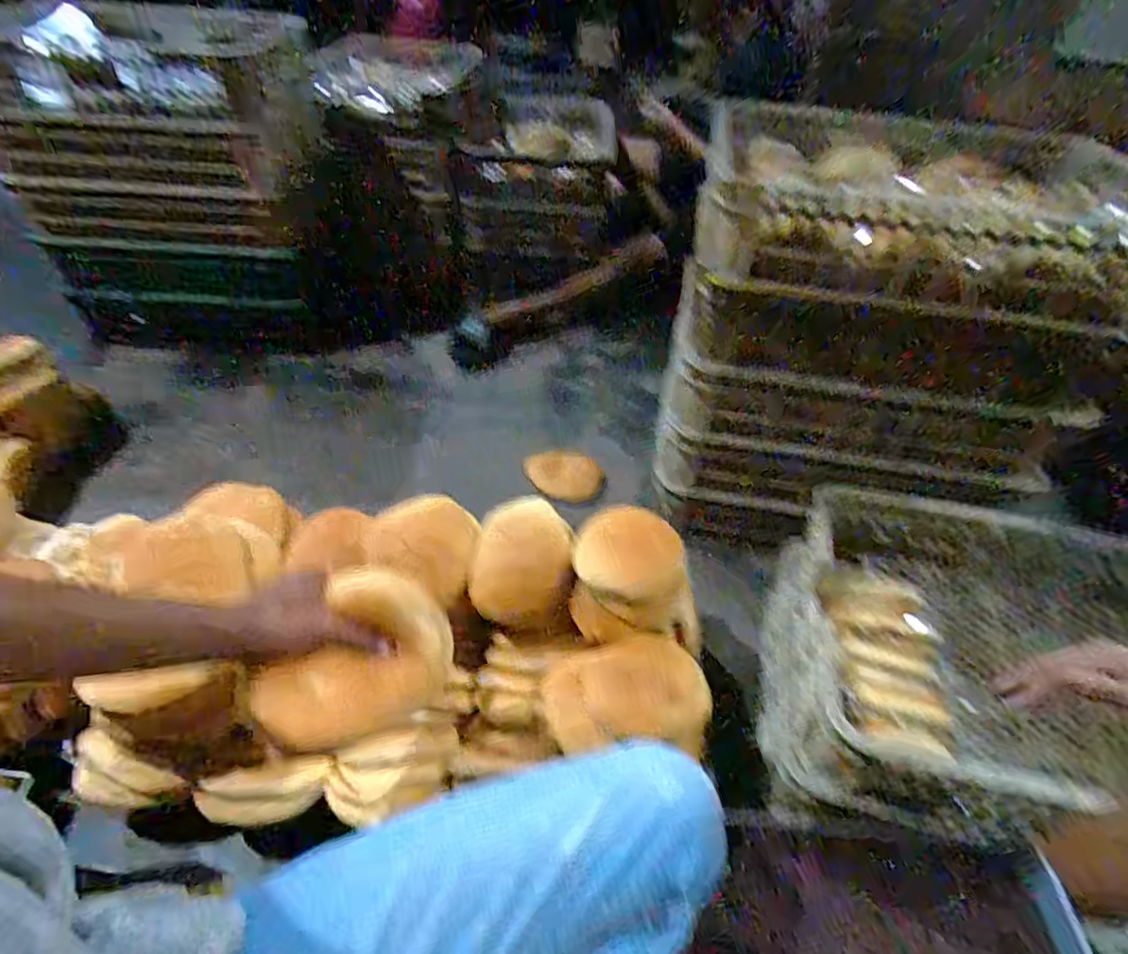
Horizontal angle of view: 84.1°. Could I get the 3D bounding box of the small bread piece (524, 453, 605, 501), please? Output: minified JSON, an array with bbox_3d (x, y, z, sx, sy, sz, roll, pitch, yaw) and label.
[{"bbox_3d":[0.000,0.001,1.337,0.172,0.060,0.087,5,44,2],"label":"small bread piece"}]

